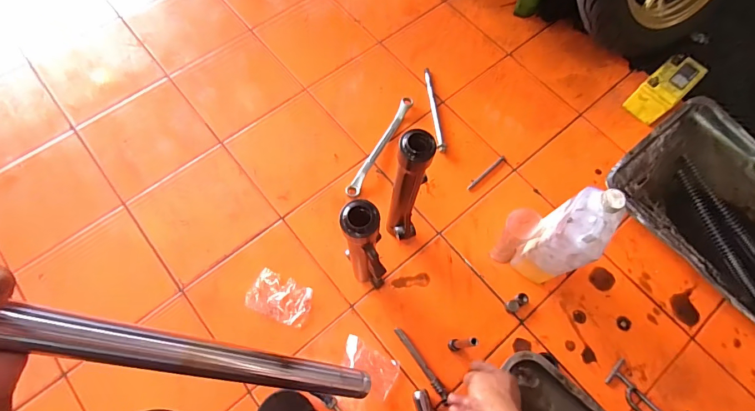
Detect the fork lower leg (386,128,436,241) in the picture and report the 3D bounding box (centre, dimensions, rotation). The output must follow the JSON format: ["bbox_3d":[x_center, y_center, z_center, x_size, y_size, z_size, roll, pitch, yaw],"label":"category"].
[{"bbox_3d":[0.043,-0.014,0.556,0.044,0.254,0.043,13,69,4],"label":"fork lower leg"}]

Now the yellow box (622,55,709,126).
[{"bbox_3d":[0.568,-0.228,0.795,0.116,0.084,0.073,-39,73,-17],"label":"yellow box"}]

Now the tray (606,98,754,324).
[{"bbox_3d":[0.636,0.007,0.716,0.289,0.064,0.373,-37,73,-16],"label":"tray"}]

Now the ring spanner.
[{"bbox_3d":[0.007,-0.116,0.769,0.022,0.019,0.240,27,68,9],"label":"ring spanner"}]

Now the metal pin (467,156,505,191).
[{"bbox_3d":[0.207,-0.063,0.758,0.101,0.004,0.008,-39,73,-17],"label":"metal pin"}]

